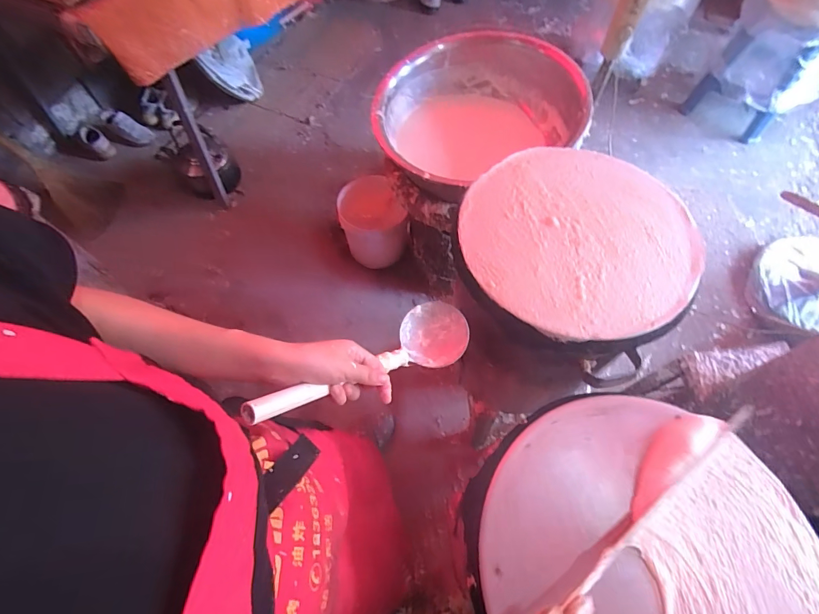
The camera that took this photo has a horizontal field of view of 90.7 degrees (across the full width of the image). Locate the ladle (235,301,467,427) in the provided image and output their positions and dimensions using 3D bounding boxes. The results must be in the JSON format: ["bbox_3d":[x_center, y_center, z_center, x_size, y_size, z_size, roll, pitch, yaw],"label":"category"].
[{"bbox_3d":[-0.039,0.058,0.471,0.086,0.065,0.315,46,32,20],"label":"ladle"}]

